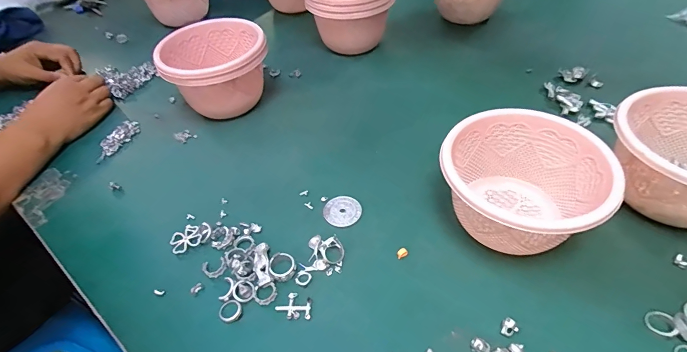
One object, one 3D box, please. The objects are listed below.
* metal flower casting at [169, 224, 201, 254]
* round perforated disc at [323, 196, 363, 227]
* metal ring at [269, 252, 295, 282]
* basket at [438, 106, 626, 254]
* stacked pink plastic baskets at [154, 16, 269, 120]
[{"bbox_3d":[-0.176,0.068,0.415,0.032,0.004,0.031,-26,49,-17],"label":"metal flower casting"},{"bbox_3d":[-0.002,0.040,0.429,0.039,0.004,0.042,-4,47,4],"label":"round perforated disc"},{"bbox_3d":[-0.061,0.091,0.376,0.026,0.007,0.030,-23,48,-14],"label":"metal ring"},{"bbox_3d":[0.175,0.010,0.377,0.142,0.087,0.135,-4,47,4],"label":"basket"},{"bbox_3d":[-0.184,-0.151,0.556,0.140,0.102,0.131,-4,47,4],"label":"stacked pink plastic baskets"}]

